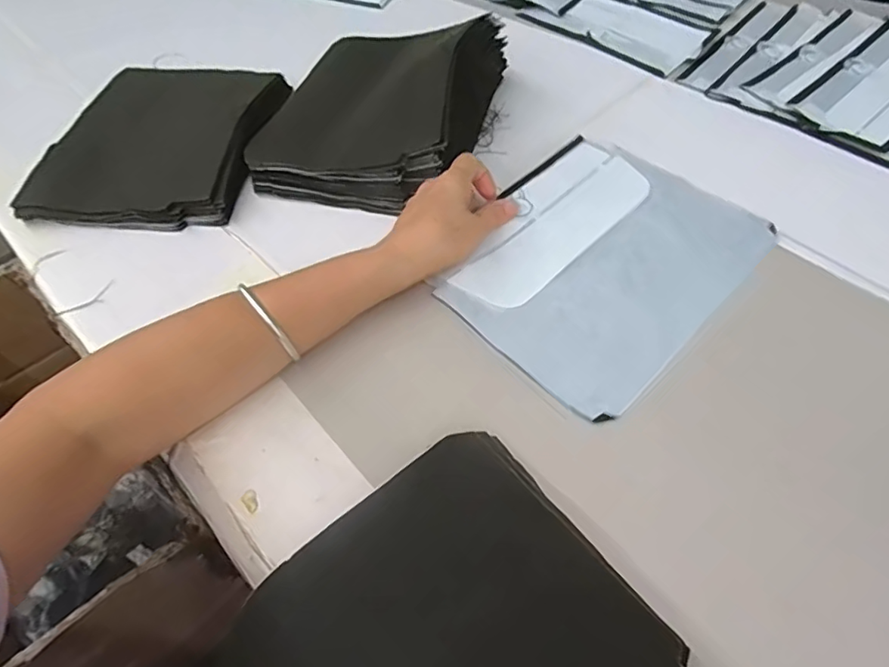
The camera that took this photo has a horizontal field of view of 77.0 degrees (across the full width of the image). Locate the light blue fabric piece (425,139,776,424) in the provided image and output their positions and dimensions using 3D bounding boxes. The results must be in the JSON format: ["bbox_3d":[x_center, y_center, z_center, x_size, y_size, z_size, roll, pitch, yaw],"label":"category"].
[{"bbox_3d":[0.123,-0.063,0.449,0.188,0.011,0.247,38,64,24],"label":"light blue fabric piece"}]

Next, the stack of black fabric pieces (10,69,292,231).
[{"bbox_3d":[-0.295,-0.203,0.585,0.220,0.038,0.258,6,55,7],"label":"stack of black fabric pieces"}]

